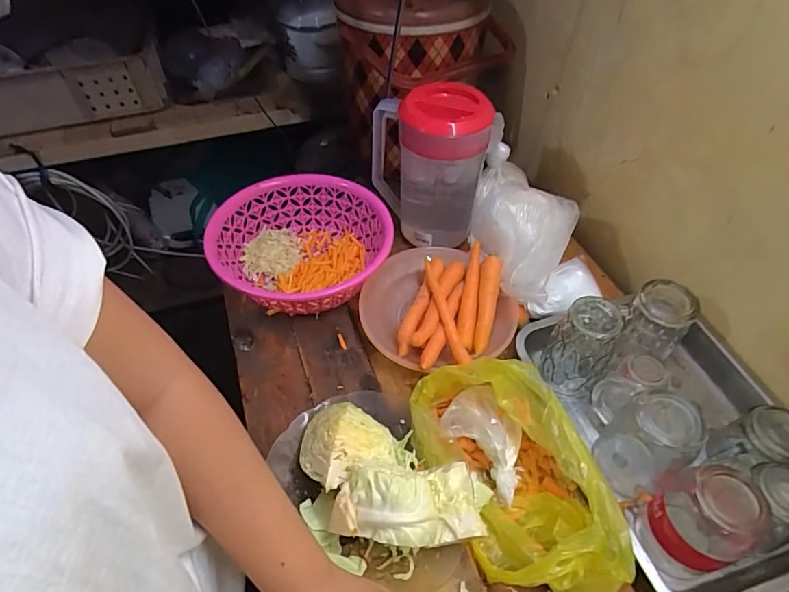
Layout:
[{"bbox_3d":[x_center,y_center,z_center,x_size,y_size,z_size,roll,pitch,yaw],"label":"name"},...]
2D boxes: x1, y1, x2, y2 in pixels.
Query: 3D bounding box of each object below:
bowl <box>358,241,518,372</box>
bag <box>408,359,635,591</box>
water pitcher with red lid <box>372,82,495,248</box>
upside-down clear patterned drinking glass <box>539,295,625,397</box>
[{"bbox_3d":[0.060,0.014,0.652,0.209,0.070,0.207,0,50,0],"label":"bowl"},{"bbox_3d":[0.121,0.179,0.485,0.140,0.100,0.258,-20,53,-17],"label":"bag"},{"bbox_3d":[0.048,-0.180,0.705,0.158,0.235,0.112,-1,50,-1],"label":"water pitcher with red lid"},{"bbox_3d":[0.227,0.063,0.565,0.069,0.120,0.067,0,50,0],"label":"upside-down clear patterned drinking glass"}]

